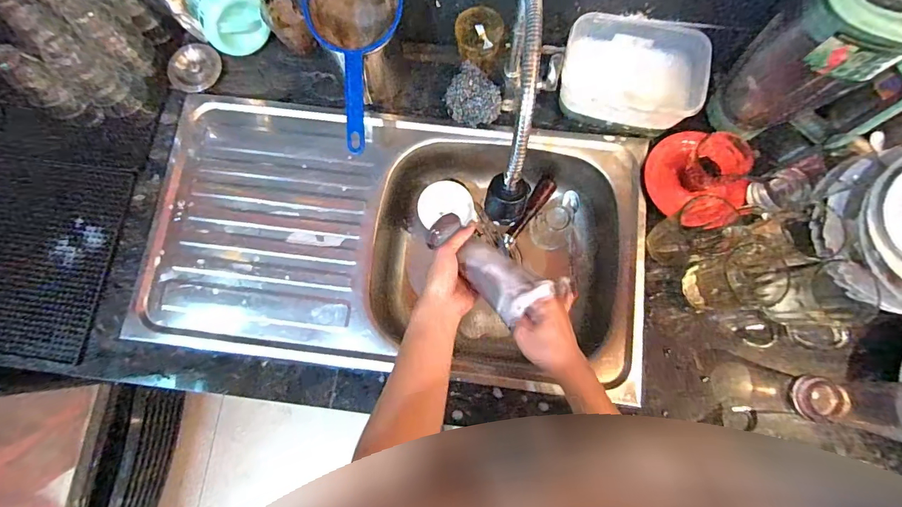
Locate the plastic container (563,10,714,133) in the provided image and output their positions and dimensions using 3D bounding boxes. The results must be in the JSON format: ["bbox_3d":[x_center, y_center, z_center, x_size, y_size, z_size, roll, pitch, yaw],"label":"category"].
[{"bbox_3d":[0.265,-0.261,0.619,0.203,0.094,0.156,14,78,4],"label":"plastic container"}]

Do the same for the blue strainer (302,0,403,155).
[{"bbox_3d":[-0.123,-0.272,0.578,0.129,0.066,0.260,-4,94,9],"label":"blue strainer"}]

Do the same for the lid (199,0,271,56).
[{"bbox_3d":[-0.334,-0.361,0.644,0.090,0.095,0.022,-17,41,-24],"label":"lid"}]

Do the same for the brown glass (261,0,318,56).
[{"bbox_3d":[-0.258,-0.363,0.663,0.063,0.073,0.071,-18,78,-3],"label":"brown glass"}]

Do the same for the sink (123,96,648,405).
[{"bbox_3d":[-0.083,-0.013,0.694,0.745,0.136,0.400,7,79,3],"label":"sink"}]

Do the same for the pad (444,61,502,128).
[{"bbox_3d":[0.033,-0.237,0.651,0.071,0.049,0.098,-39,80,-7],"label":"pad"}]

